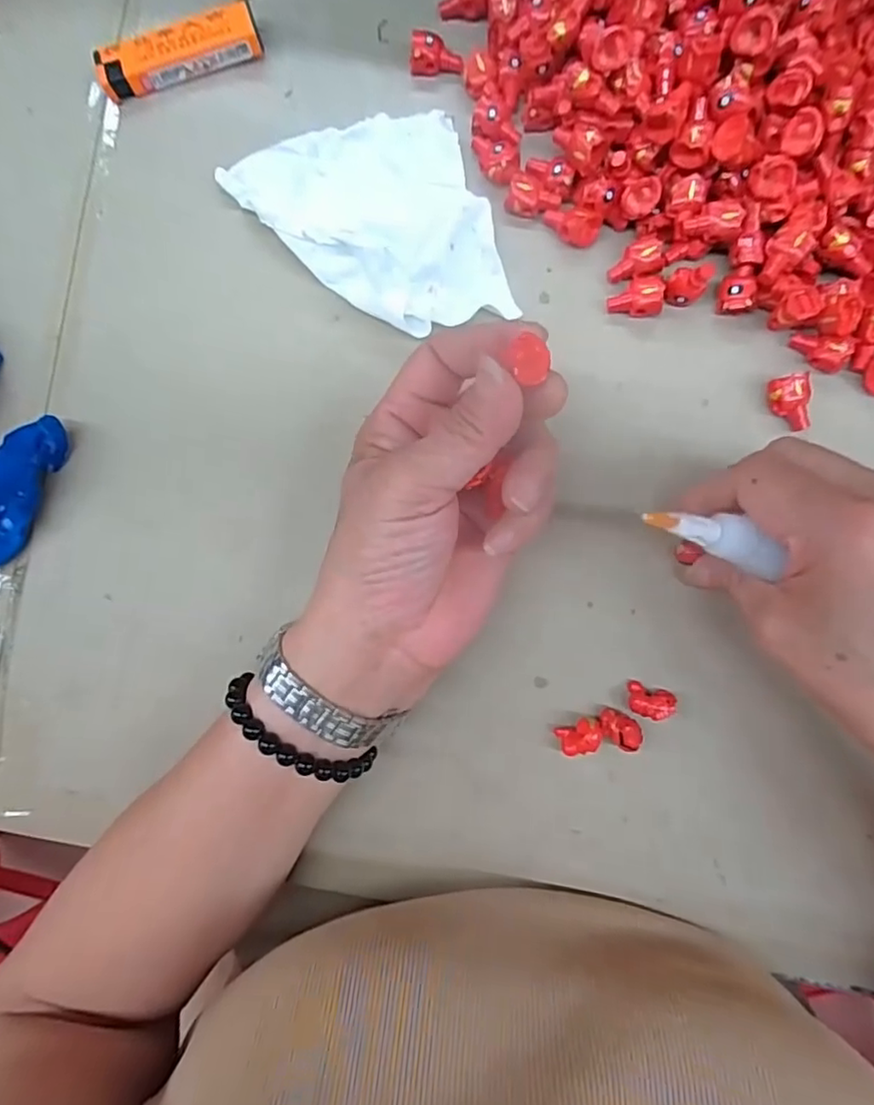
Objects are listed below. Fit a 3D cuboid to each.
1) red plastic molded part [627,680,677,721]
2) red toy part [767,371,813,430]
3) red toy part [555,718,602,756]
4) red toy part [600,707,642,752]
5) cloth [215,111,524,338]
[{"bbox_3d":[0.095,0.067,0.265,0.019,0.010,0.013,15,88,4],"label":"red plastic molded part"},{"bbox_3d":[0.159,-0.068,0.268,0.017,0.012,0.025,-8,87,3],"label":"red toy part"},{"bbox_3d":[0.064,0.083,0.266,0.018,0.014,0.013,-29,86,2],"label":"red toy part"},{"bbox_3d":[0.082,0.079,0.266,0.020,0.013,0.013,34,90,5],"label":"red toy part"},{"bbox_3d":[-0.032,-0.154,0.275,0.110,0.031,0.116,-18,86,2],"label":"cloth"}]

